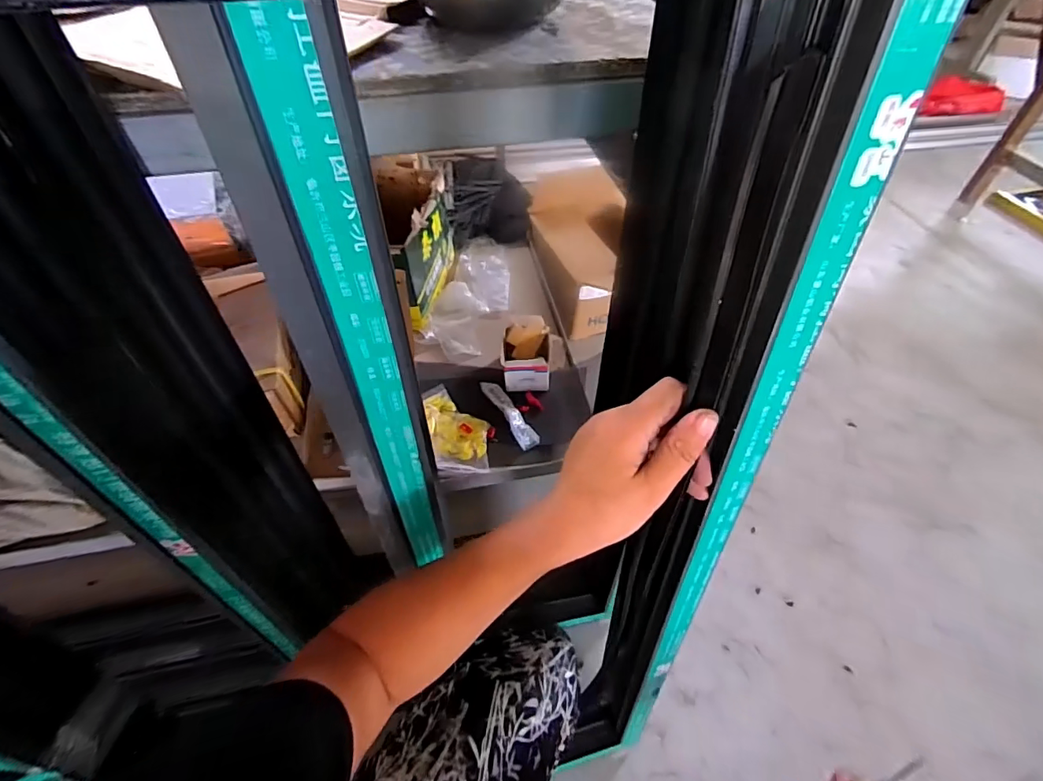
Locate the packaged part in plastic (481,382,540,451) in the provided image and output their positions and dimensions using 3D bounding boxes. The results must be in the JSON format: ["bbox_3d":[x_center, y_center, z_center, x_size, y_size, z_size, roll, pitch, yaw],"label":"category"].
[{"bbox_3d":[-0.024,0.045,0.982,0.040,0.020,0.185,-24,55,-17],"label":"packaged part in plastic"}]

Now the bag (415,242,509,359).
[{"bbox_3d":[-0.115,-0.248,1.220,0.171,0.043,0.456,8,52,7],"label":"bag"}]

